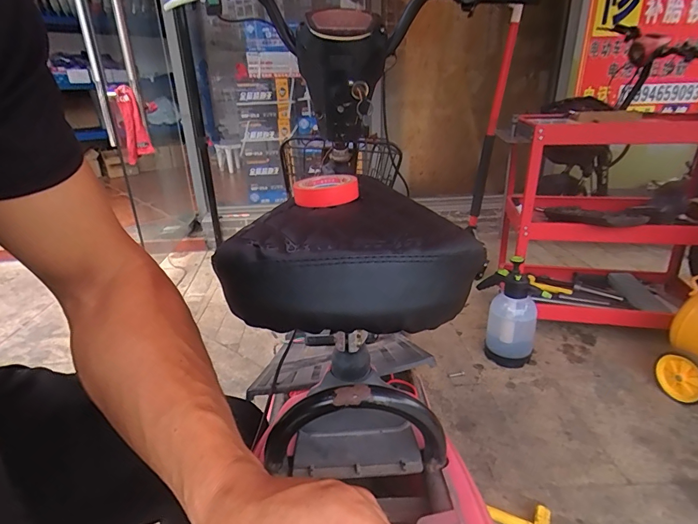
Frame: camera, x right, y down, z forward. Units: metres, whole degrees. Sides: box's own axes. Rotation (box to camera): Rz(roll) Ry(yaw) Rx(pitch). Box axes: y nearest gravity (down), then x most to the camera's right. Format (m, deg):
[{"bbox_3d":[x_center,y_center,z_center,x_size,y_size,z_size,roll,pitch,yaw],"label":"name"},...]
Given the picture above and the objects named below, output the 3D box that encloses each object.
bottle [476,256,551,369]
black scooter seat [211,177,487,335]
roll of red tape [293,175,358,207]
[{"bbox_3d":[0.511,0.166,1.288,0.134,0.307,0.159,-5,24,-9],"label":"bottle"},{"bbox_3d":[-0.001,-0.006,0.308,0.170,0.069,0.160,-1,24,0],"label":"black scooter seat"},{"bbox_3d":[-0.021,-0.062,0.353,0.055,0.018,0.048,-6,23,-9],"label":"roll of red tape"}]

